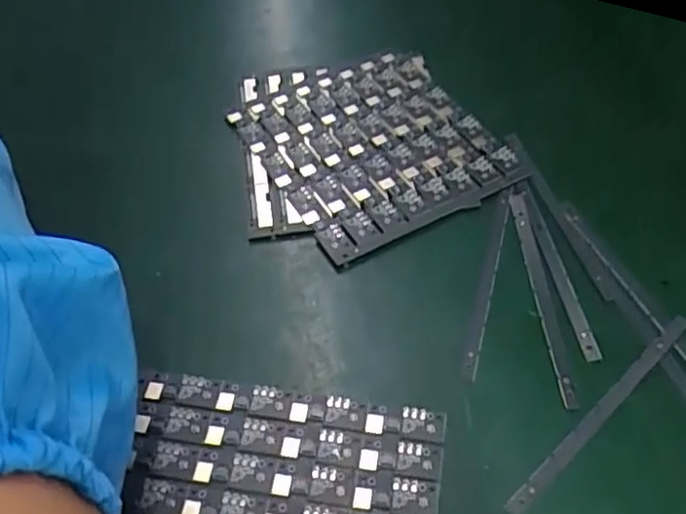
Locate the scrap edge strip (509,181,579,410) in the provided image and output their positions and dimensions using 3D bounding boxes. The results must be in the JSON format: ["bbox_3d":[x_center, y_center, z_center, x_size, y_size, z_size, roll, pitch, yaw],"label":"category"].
[{"bbox_3d":[0.073,0.010,0.247,0.007,0.005,0.098,-2,53,0],"label":"scrap edge strip"}]

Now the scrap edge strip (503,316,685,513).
[{"bbox_3d":[0.084,0.048,0.215,0.094,0.004,0.005,-37,60,-23],"label":"scrap edge strip"}]

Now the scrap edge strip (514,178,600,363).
[{"bbox_3d":[0.080,0.001,0.252,0.007,0.004,0.083,-7,53,-4],"label":"scrap edge strip"}]

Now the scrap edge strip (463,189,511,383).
[{"bbox_3d":[0.054,0.007,0.250,0.006,0.004,0.089,13,53,11],"label":"scrap edge strip"}]

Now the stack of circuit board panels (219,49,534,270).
[{"bbox_3d":[0.005,-0.052,0.297,0.108,0.014,0.114,-24,56,-16],"label":"stack of circuit board panels"}]

